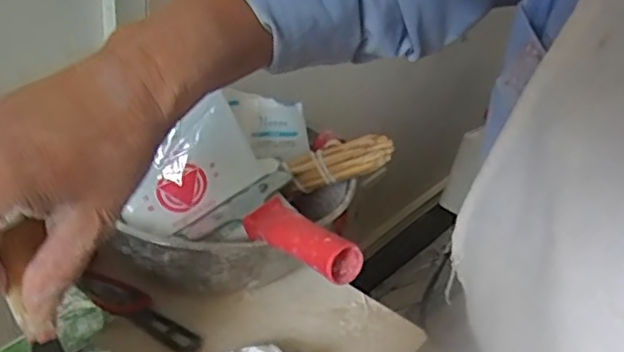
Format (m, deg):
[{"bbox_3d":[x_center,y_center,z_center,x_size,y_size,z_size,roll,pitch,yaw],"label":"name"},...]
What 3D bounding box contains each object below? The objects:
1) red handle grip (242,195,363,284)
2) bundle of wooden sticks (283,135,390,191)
[{"bbox_3d":[-0.008,0.045,0.455,0.032,0.032,0.110,-50,33,-15],"label":"red handle grip"},{"bbox_3d":[0.025,-0.013,0.560,0.092,0.028,0.027,-16,30,6],"label":"bundle of wooden sticks"}]

